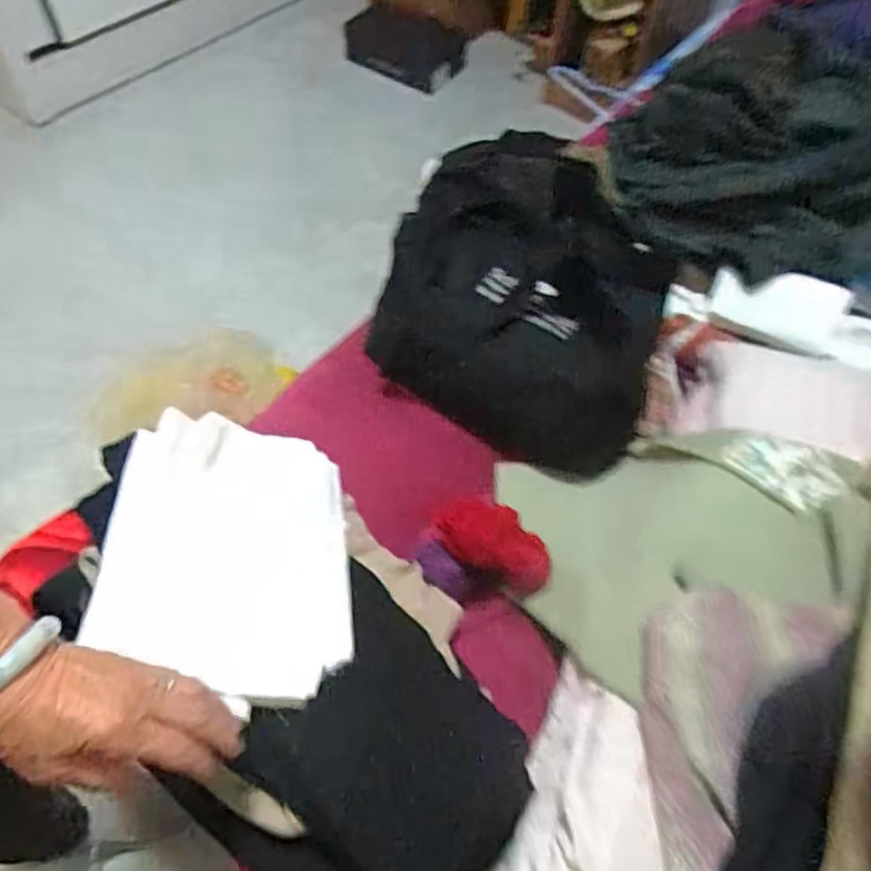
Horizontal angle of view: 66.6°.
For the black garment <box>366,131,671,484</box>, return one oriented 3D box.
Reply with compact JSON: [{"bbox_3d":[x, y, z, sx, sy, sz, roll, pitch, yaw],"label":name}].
[{"bbox_3d":[0.090,-0.155,0.776,0.342,0.345,0.076,20,13,18],"label":"black garment"}]

